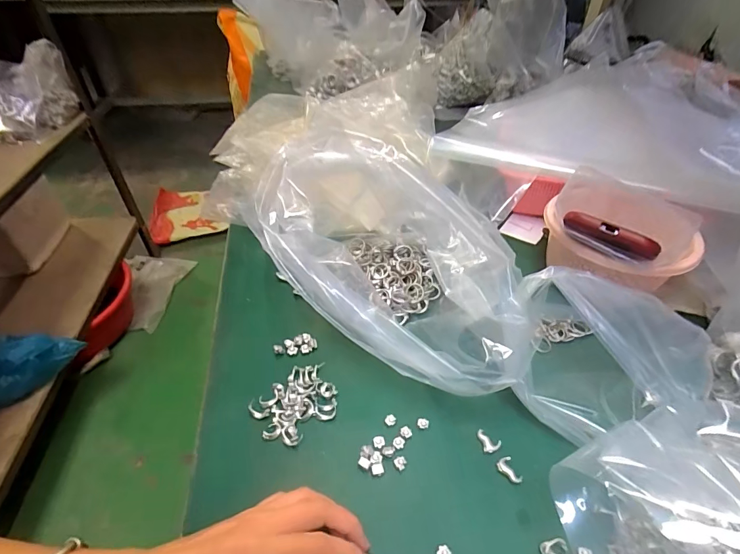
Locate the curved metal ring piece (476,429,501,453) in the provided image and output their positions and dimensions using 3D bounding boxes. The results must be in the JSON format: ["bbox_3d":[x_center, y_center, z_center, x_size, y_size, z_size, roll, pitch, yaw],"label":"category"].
[{"bbox_3d":[0.095,0.135,0.329,0.020,0.007,0.014,32,51,30],"label":"curved metal ring piece"}]

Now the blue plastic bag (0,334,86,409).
[{"bbox_3d":[-0.824,0.213,0.903,0.292,0.111,0.104,-22,47,-23],"label":"blue plastic bag"}]

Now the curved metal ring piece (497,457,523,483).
[{"bbox_3d":[0.108,0.149,0.311,0.013,0.004,0.019,-13,44,-14],"label":"curved metal ring piece"}]

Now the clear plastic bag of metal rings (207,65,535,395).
[{"bbox_3d":[0.036,-0.030,0.366,0.224,0.177,0.213,18,45,18],"label":"clear plastic bag of metal rings"}]

